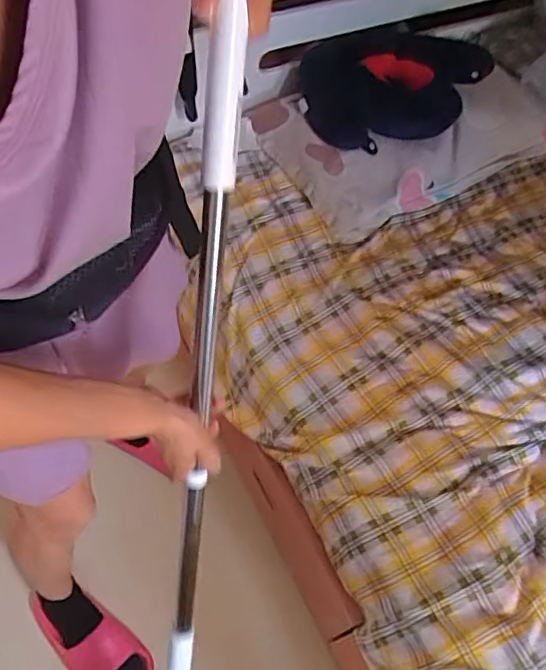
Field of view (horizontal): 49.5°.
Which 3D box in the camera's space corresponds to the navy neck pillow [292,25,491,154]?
[{"bbox_3d":[0.228,-0.499,1.167,0.364,0.094,0.290,-30,65,-22],"label":"navy neck pillow"}]

